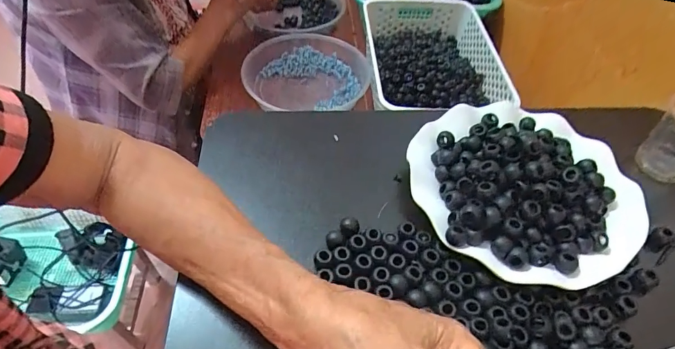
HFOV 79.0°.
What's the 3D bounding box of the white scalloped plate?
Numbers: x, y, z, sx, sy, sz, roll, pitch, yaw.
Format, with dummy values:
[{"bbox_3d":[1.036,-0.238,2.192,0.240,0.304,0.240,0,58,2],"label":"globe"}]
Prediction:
[{"bbox_3d":[0.153,0.005,0.330,0.171,0.036,0.168,1,50,-2],"label":"white scalloped plate"}]

